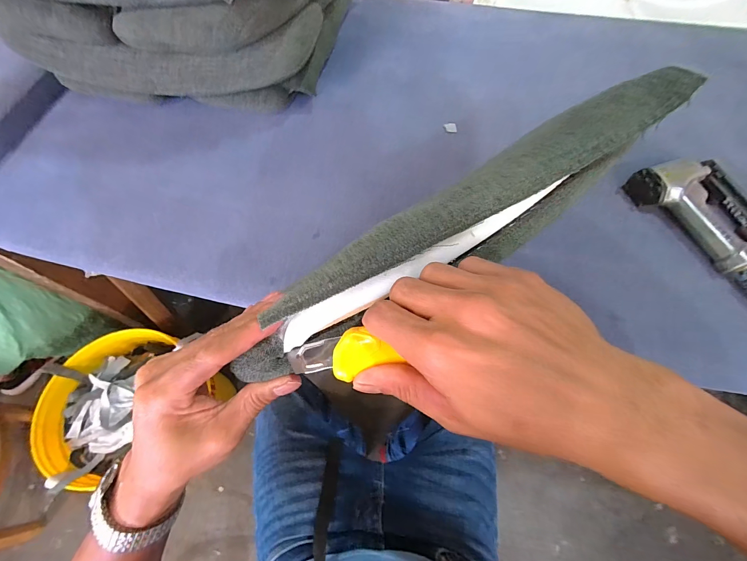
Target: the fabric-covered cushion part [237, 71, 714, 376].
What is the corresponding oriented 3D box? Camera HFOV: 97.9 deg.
[{"bbox_3d":[0.077,-0.051,0.236,0.395,0.051,0.055,-31,69,-12],"label":"fabric-covered cushion part"}]

